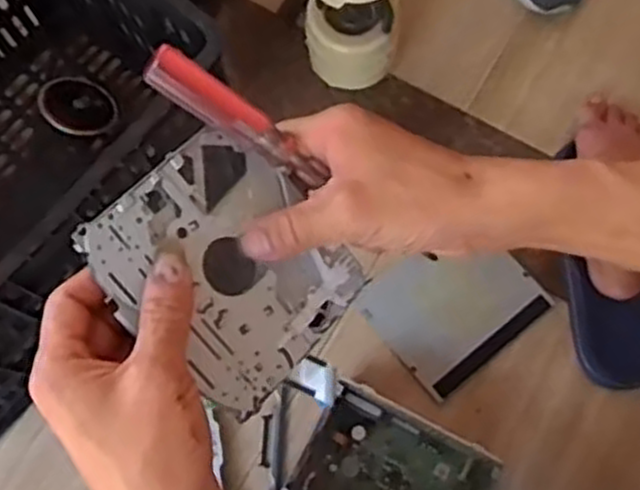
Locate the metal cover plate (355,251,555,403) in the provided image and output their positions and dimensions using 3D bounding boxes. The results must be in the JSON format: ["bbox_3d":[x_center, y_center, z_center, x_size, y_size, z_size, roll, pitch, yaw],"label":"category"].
[{"bbox_3d":[0.153,0.067,0.892,0.174,0.011,0.149,-38,78,-7],"label":"metal cover plate"}]

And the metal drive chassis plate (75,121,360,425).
[{"bbox_3d":[-0.045,0.010,0.403,0.112,0.012,0.123,-46,104,-28],"label":"metal drive chassis plate"}]

